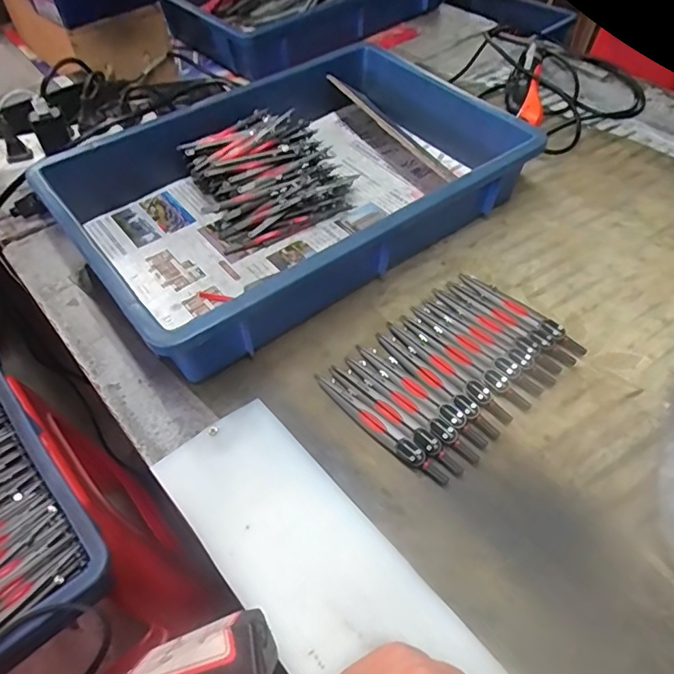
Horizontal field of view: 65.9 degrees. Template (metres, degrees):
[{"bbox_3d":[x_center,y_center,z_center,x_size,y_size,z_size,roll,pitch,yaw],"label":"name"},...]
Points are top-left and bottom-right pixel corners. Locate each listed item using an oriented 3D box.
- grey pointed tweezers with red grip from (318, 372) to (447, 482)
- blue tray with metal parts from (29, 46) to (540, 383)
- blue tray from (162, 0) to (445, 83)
[{"bbox_3d":[0.030,0.066,0.392,0.015,0.013,0.126,-37,60,-26],"label":"grey pointed tweezers with red grip"},{"bbox_3d":[-0.044,-0.156,0.526,0.414,0.073,0.280,-32,58,-23],"label":"blue tray with metal parts"},{"bbox_3d":[-0.049,-0.546,0.835,0.423,0.076,0.260,-33,58,-23],"label":"blue tray"}]

